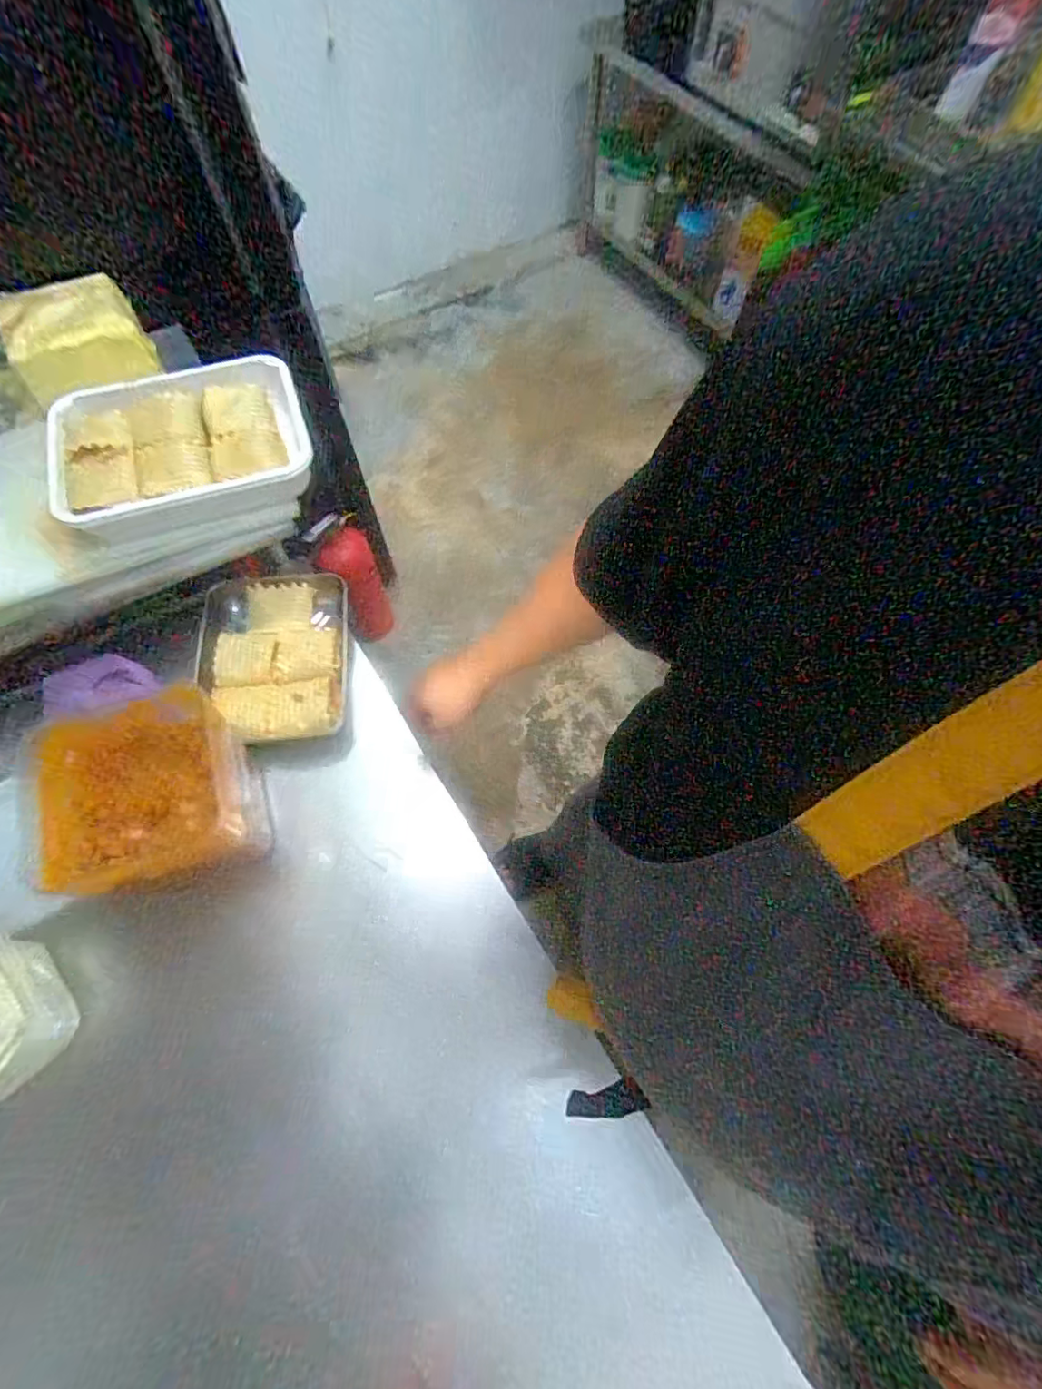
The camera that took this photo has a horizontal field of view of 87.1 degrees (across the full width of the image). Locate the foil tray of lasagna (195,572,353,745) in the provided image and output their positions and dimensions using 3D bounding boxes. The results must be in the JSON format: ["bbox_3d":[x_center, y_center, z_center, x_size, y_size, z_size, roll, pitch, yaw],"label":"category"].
[{"bbox_3d":[-0.341,-0.049,0.757,0.200,0.048,0.250,-5,66,-3],"label":"foil tray of lasagna"}]

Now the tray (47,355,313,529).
[{"bbox_3d":[-0.429,-0.318,0.703,0.296,0.066,0.209,-20,68,-9],"label":"tray"}]

